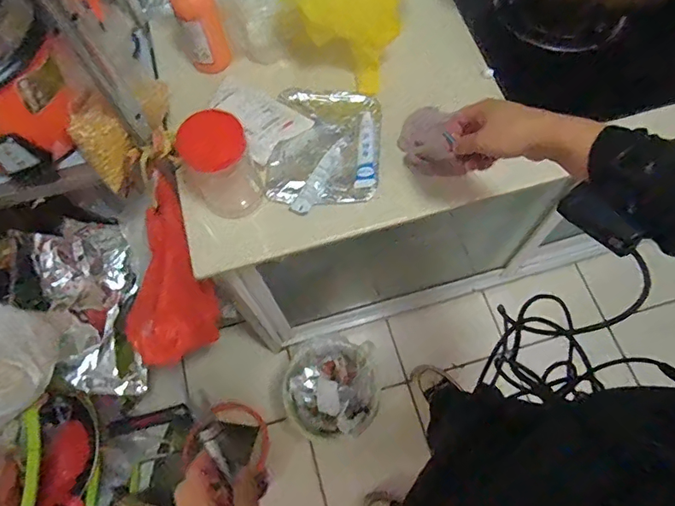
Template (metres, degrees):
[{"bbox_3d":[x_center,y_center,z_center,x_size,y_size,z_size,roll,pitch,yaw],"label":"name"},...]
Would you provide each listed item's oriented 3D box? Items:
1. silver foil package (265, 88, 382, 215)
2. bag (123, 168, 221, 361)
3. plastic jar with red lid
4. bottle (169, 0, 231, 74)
[{"bbox_3d":[-0.021,-0.165,0.760,0.169,0.023,0.215,2,68,3],"label":"silver foil package"},{"bbox_3d":[-0.298,0.039,0.875,0.164,0.376,0.102,20,33,10],"label":"bag"},{"bbox_3d":[-0.156,-0.116,0.669,0.083,0.147,0.077,-1,68,2],"label":"plastic jar with red lid"},{"bbox_3d":[-0.220,-0.374,0.739,0.071,0.216,0.066,-18,68,-5],"label":"bottle"}]

